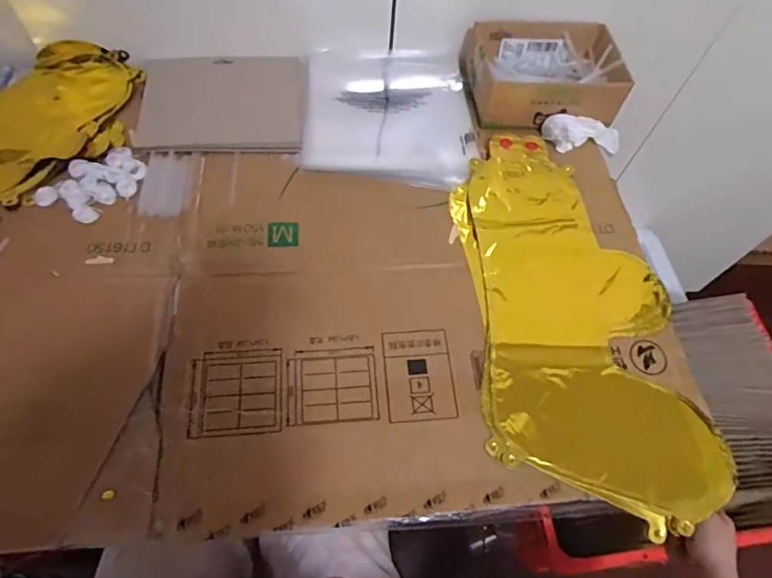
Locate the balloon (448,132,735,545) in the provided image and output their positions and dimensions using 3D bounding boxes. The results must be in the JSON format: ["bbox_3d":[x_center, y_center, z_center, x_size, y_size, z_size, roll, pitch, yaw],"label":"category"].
[{"bbox_3d":[0.184,0.012,0.526,0.217,0.015,0.434,-7,63,-7],"label":"balloon"}]

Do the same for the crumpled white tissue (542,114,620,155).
[{"bbox_3d":[0.257,-0.195,0.637,0.108,0.034,0.042,1,60,-22],"label":"crumpled white tissue"}]

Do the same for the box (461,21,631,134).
[{"bbox_3d":[0.206,-0.283,0.656,0.189,0.056,0.144,-4,61,-6],"label":"box"}]

